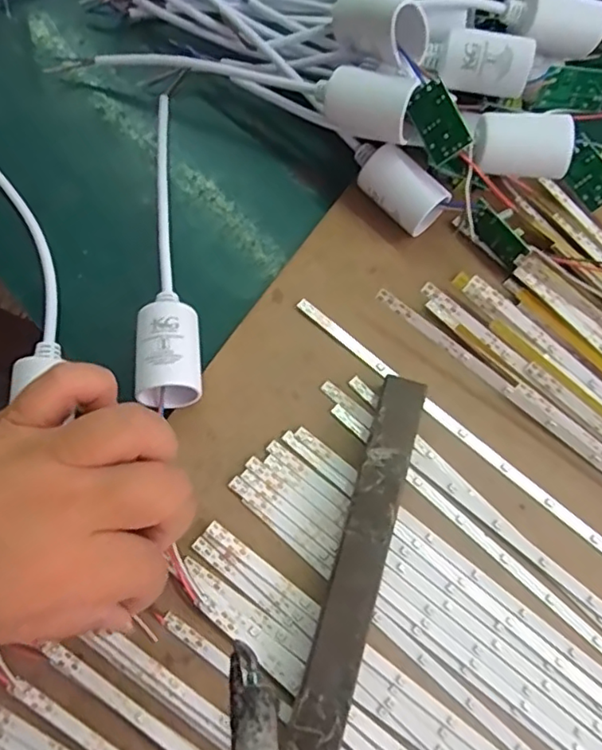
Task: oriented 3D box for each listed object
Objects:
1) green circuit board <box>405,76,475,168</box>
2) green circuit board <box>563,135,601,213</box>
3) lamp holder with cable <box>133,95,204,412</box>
[{"bbox_3d":[0.065,-0.119,0.275,0.004,0.021,0.035,-27,90,-51],"label":"green circuit board"},{"bbox_3d":[0.153,-0.106,0.308,0.034,0.020,0.004,46,32,-7],"label":"green circuit board"},{"bbox_3d":[-0.071,-0.072,0.290,0.029,0.029,0.180,-8,72,-5],"label":"lamp holder with cable"}]

